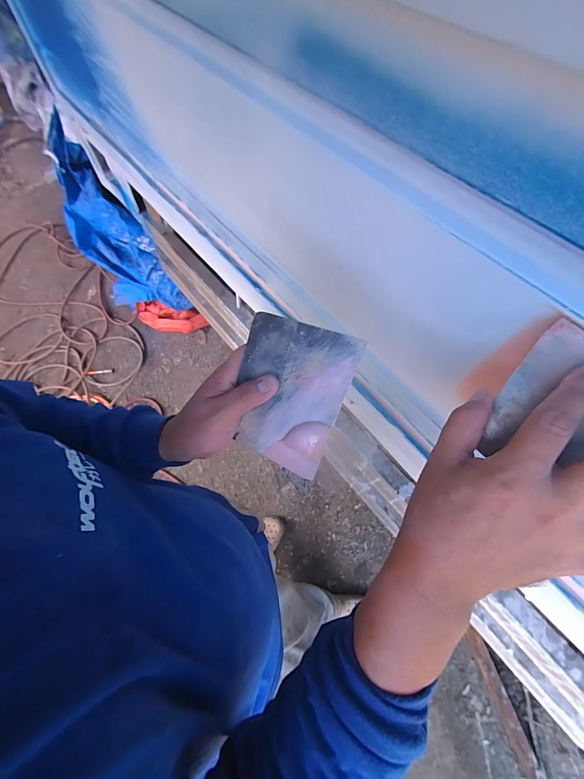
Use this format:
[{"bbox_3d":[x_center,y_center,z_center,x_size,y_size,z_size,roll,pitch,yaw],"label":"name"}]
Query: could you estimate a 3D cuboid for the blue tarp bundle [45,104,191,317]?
[{"bbox_3d":[-0.851,-0.731,1.515,0.509,0.902,0.151,-5,34,43],"label":"blue tarp bundle"}]

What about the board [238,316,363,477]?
[{"bbox_3d":[-0.004,0.007,0.297,0.094,0.135,0.007,21,22,8],"label":"board"}]

